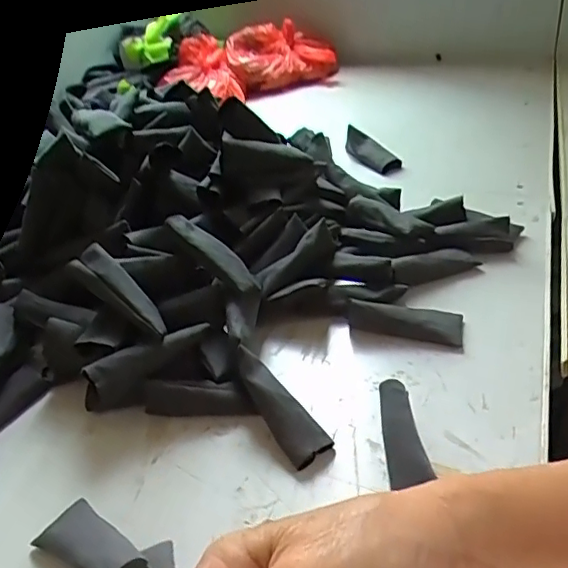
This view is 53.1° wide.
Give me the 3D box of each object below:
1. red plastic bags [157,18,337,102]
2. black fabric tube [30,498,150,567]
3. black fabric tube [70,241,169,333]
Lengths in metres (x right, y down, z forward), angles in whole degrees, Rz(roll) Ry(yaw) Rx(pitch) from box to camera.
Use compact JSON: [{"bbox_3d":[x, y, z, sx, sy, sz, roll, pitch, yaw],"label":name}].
[{"bbox_3d":[-0.073,-0.428,1.099,0.299,0.096,0.157,-18,38,-14],"label":"red plastic bags"},{"bbox_3d":[-0.127,0.174,0.376,0.108,0.026,0.039,5,35,46],"label":"black fabric tube"},{"bbox_3d":[-0.142,0.006,0.497,0.102,0.016,0.032,41,52,7],"label":"black fabric tube"}]

